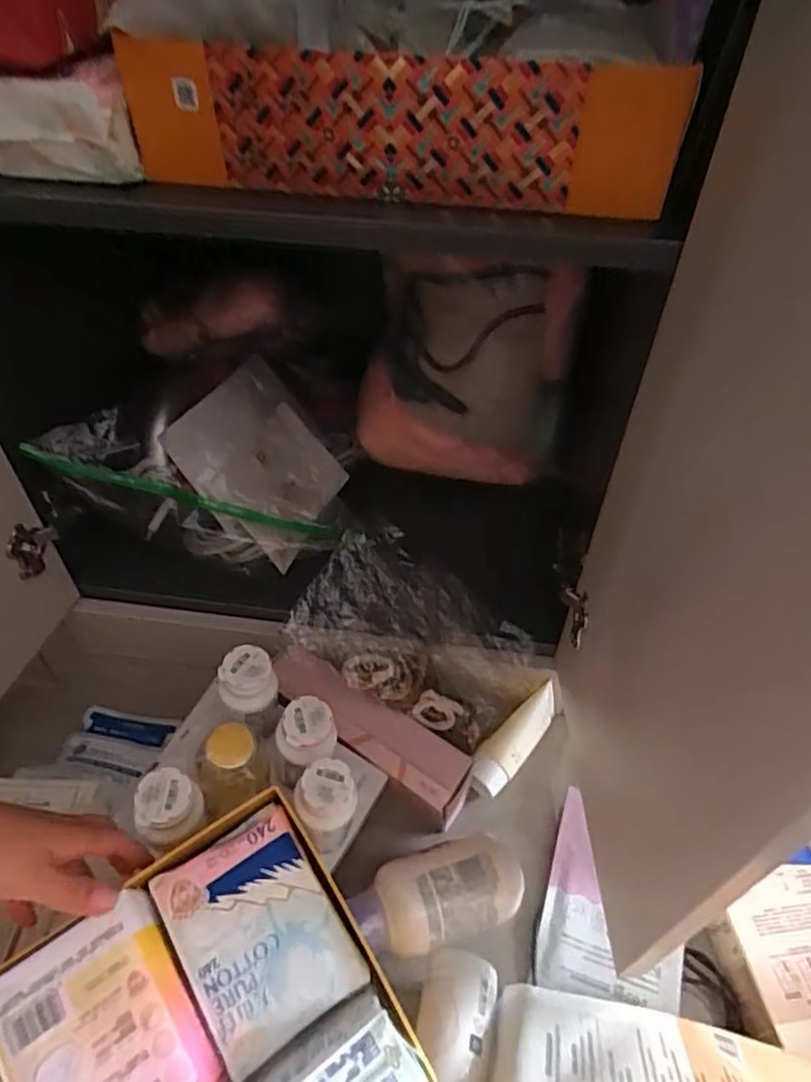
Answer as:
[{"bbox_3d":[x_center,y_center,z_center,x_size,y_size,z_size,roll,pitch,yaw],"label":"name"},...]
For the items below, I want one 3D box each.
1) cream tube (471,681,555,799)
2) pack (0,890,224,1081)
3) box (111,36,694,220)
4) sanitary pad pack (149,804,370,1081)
[{"bbox_3d":[0.115,0.203,0.672,0.041,0.031,0.131,35,76,28],"label":"cream tube"},{"bbox_3d":[-0.176,0.288,0.375,0.098,0.043,0.113,-26,52,-24],"label":"pack"},{"bbox_3d":[-0.018,-0.249,0.396,0.357,0.083,0.040,10,47,8],"label":"box"},{"bbox_3d":[-0.096,0.257,0.430,0.092,0.039,0.123,-28,68,-19],"label":"sanitary pad pack"}]

